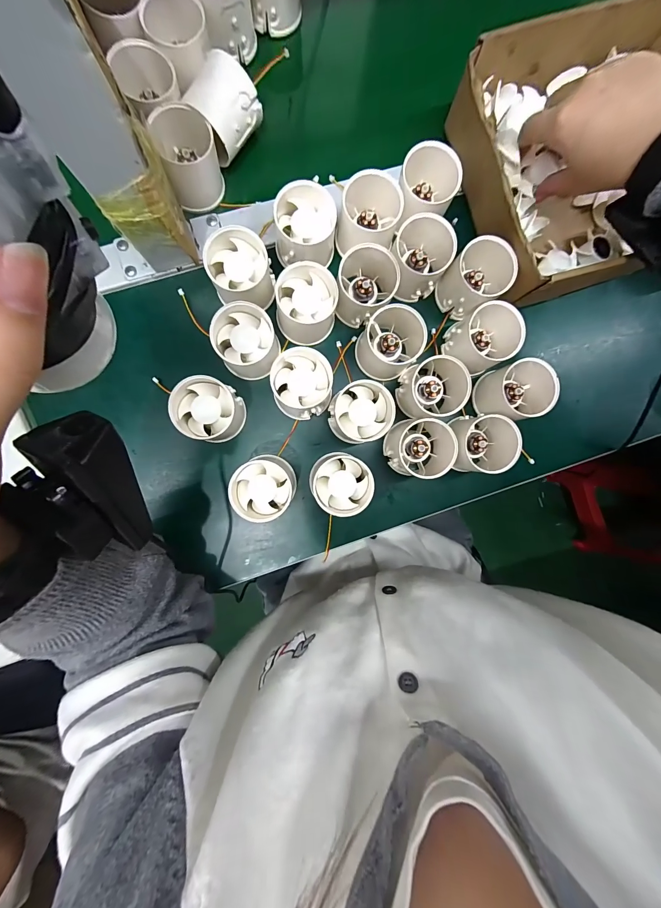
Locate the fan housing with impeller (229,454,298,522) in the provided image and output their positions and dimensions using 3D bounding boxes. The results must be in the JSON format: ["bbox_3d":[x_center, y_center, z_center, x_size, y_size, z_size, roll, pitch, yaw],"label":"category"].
[{"bbox_3d":[-0.059,0.030,0.302,0.052,0.052,0.053,0,91,-4],"label":"fan housing with impeller"}]

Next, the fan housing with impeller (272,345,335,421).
[{"bbox_3d":[-0.026,-0.062,0.306,0.052,0.042,0.058,-6,91,-4],"label":"fan housing with impeller"}]

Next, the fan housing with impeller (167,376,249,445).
[{"bbox_3d":[-0.106,-0.039,0.295,0.051,0.052,0.051,0,91,-4],"label":"fan housing with impeller"}]

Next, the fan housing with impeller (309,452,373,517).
[{"bbox_3d":[0.009,0.025,0.307,0.053,0.048,0.052,-7,91,-4],"label":"fan housing with impeller"}]

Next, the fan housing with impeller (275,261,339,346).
[{"bbox_3d":[-0.021,-0.133,0.300,0.052,0.051,0.052,3,90,-4],"label":"fan housing with impeller"}]

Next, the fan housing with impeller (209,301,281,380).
[{"bbox_3d":[-0.073,-0.097,0.296,0.054,0.046,0.057,-7,91,-4],"label":"fan housing with impeller"}]

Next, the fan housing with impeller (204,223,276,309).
[{"bbox_3d":[-0.078,-0.160,0.294,0.052,0.046,0.054,-7,91,-4],"label":"fan housing with impeller"}]

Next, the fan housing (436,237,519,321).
[{"bbox_3d":[0.136,-0.165,0.310,0.051,0.050,0.063,40,88,-4],"label":"fan housing"}]

